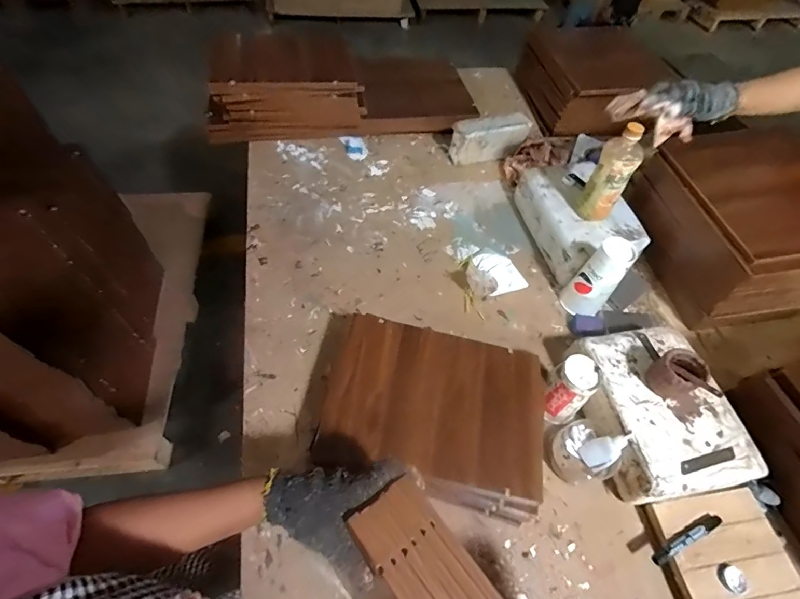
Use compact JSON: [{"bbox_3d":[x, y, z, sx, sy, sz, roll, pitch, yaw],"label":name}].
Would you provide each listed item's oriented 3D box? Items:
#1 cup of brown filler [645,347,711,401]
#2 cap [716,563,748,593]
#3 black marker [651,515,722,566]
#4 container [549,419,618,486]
[{"bbox_3d":[0.431,0.119,0.642,0.069,0.067,0.061,-17,59,-16],"label":"cup of brown filler"},{"bbox_3d":[0.467,0.392,0.574,0.039,0.004,0.034,15,56,5],"label":"cap"},{"bbox_3d":[0.418,0.347,0.591,0.127,0.016,0.016,-19,59,-17],"label":"black marker"},{"bbox_3d":[0.287,0.246,0.663,0.093,0.061,0.088,2,55,-3],"label":"container"}]

